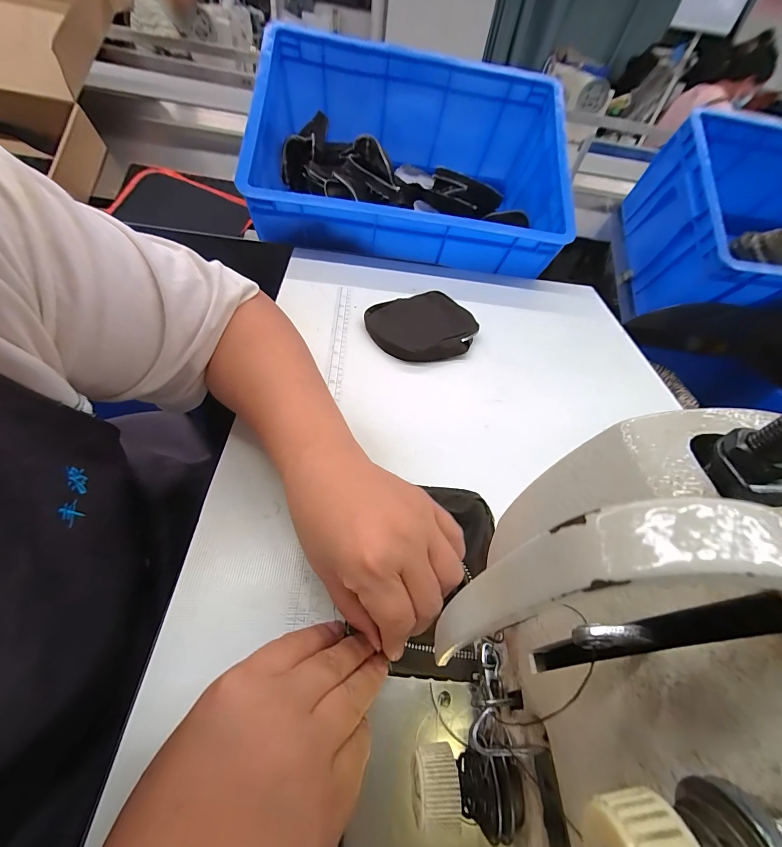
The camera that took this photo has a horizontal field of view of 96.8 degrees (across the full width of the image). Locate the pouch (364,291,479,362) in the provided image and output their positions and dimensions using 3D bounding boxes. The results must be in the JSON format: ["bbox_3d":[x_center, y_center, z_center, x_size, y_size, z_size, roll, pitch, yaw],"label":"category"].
[{"bbox_3d":[0.044,-0.131,0.466,0.126,0.025,0.143,39,55,22],"label":"pouch"}]

